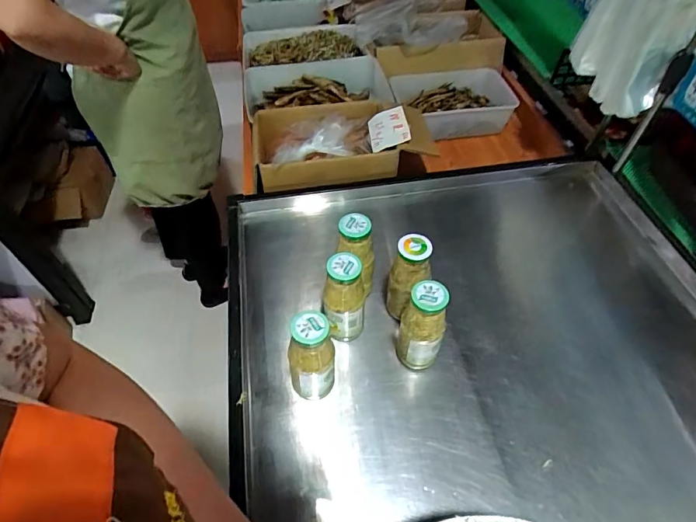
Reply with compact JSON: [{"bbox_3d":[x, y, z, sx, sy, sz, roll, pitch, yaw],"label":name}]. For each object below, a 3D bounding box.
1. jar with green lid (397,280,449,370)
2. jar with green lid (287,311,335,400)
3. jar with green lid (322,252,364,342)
[{"bbox_3d":[0.106,0.101,0.639,0.061,0.175,0.050,8,52,7],"label":"jar with green lid"},{"bbox_3d":[-0.052,0.142,0.614,0.060,0.173,0.049,-13,52,-9],"label":"jar with green lid"},{"bbox_3d":[-0.007,0.066,0.670,0.061,0.177,0.055,-3,52,-1],"label":"jar with green lid"}]

